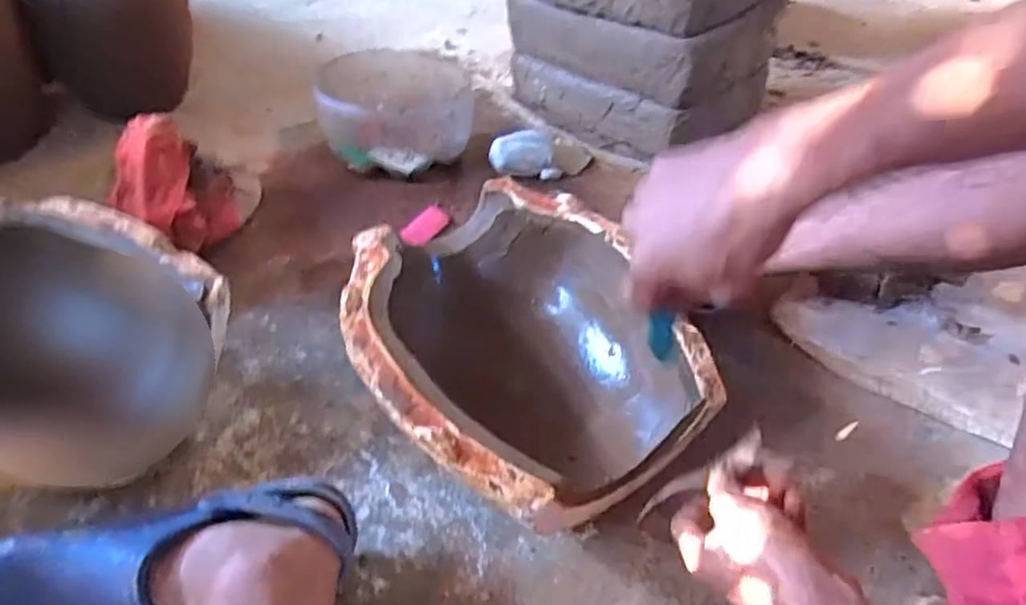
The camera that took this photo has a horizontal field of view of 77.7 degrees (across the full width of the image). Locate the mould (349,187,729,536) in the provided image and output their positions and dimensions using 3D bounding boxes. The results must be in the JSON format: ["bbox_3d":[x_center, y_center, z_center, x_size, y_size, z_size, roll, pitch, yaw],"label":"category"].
[{"bbox_3d":[0.001,0.045,0.604,0.279,0.135,0.317,-21,47,-25],"label":"mould"}]

